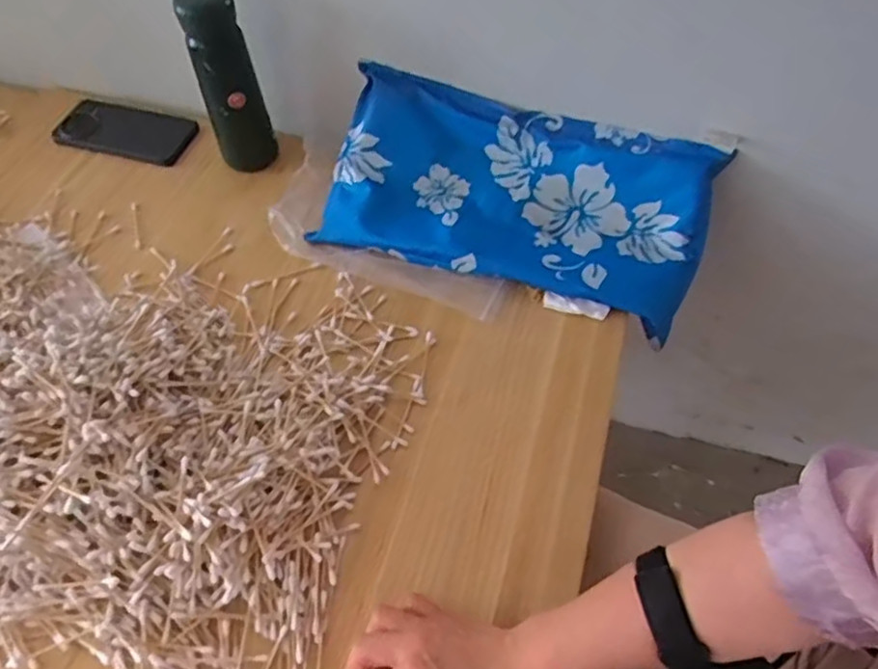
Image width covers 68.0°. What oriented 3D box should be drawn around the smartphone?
[{"bbox_3d":[-0.357,-0.232,0.741,0.151,0.013,0.075,11,56,9],"label":"smartphone"}]

